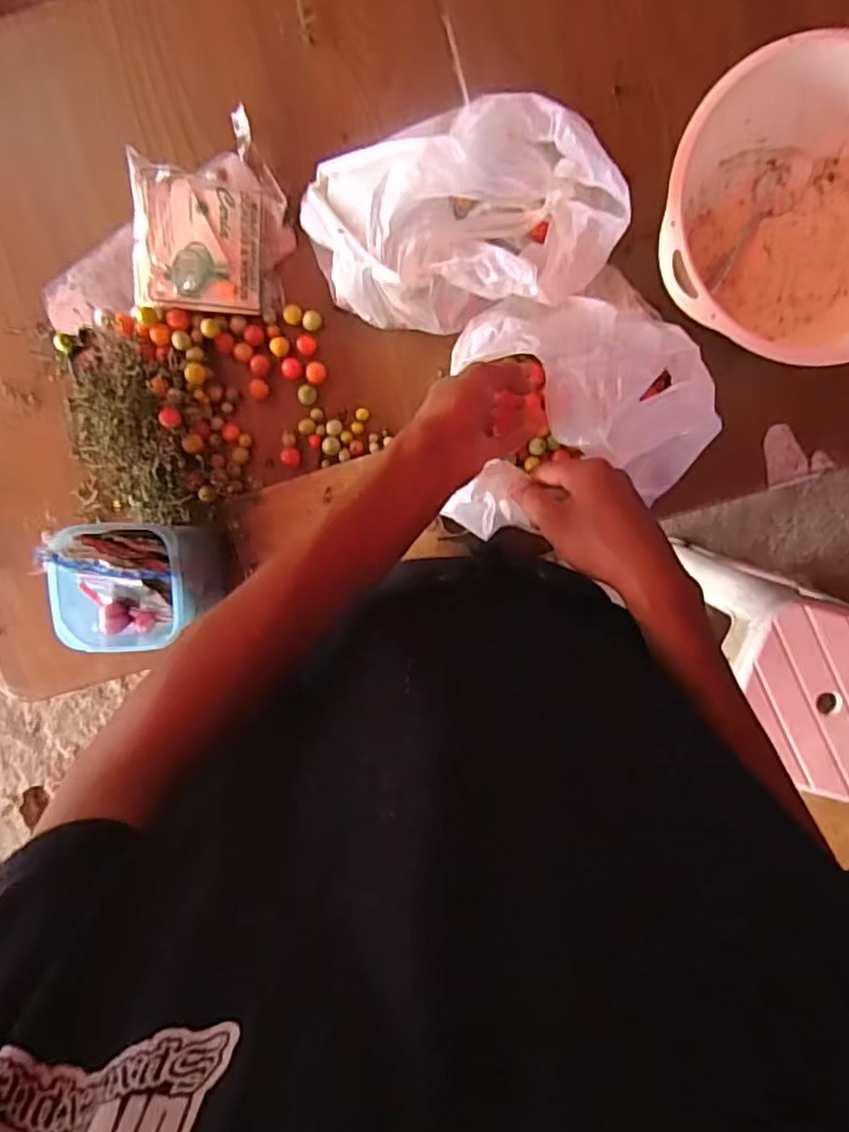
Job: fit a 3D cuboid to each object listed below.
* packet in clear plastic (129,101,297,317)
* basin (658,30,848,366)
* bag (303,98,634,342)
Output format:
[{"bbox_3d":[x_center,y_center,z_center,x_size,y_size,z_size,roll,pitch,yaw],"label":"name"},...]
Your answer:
[{"bbox_3d":[-0.194,-0.319,0.586,0.132,0.034,0.168,3,96,-2],"label":"packet in clear plastic"},{"bbox_3d":[0.317,-0.291,0.555,0.240,0.099,0.221,0,96,-2],"label":"basin"},{"bbox_3d":[0.026,-0.299,0.535,0.261,0.130,0.165,-2,96,-2],"label":"bag"}]

